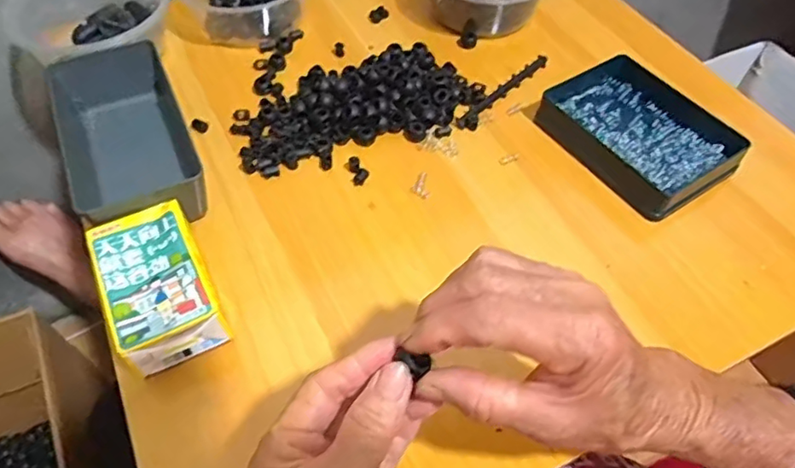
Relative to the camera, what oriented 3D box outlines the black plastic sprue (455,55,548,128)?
[{"bbox_3d":[0.101,-0.138,0.541,0.012,0.007,0.132,38,62,23],"label":"black plastic sprue"}]

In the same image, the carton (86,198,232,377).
[{"bbox_3d":[-0.164,0.035,0.391,0.064,0.044,0.105,-22,58,-16],"label":"carton"}]

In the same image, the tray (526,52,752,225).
[{"bbox_3d":[0.204,-0.092,0.497,0.112,0.030,0.165,-29,60,-20],"label":"tray"}]

